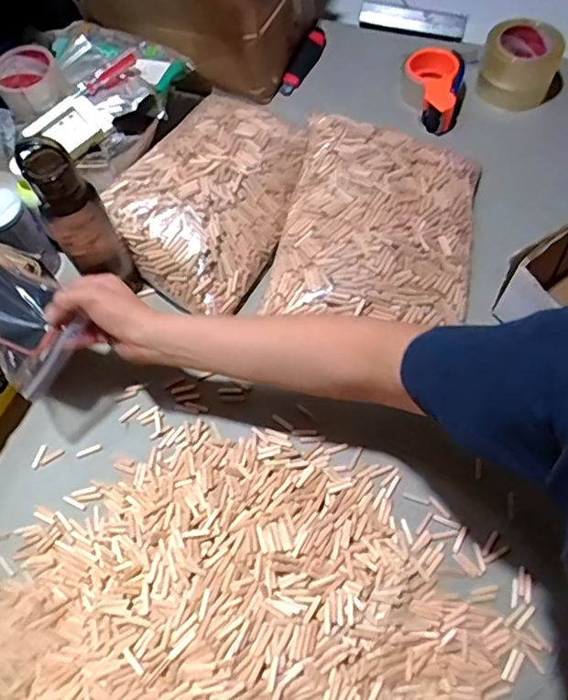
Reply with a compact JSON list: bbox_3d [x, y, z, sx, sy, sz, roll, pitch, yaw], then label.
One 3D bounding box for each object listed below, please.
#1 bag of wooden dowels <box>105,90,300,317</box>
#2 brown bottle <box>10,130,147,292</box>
[{"bbox_3d":[-0.095,-0.216,0.763,0.231,0.065,0.319,29,69,16],"label":"bag of wooden dowels"},{"bbox_3d":[-0.237,-0.150,0.653,0.070,0.228,0.062,-30,65,-10],"label":"brown bottle"}]

